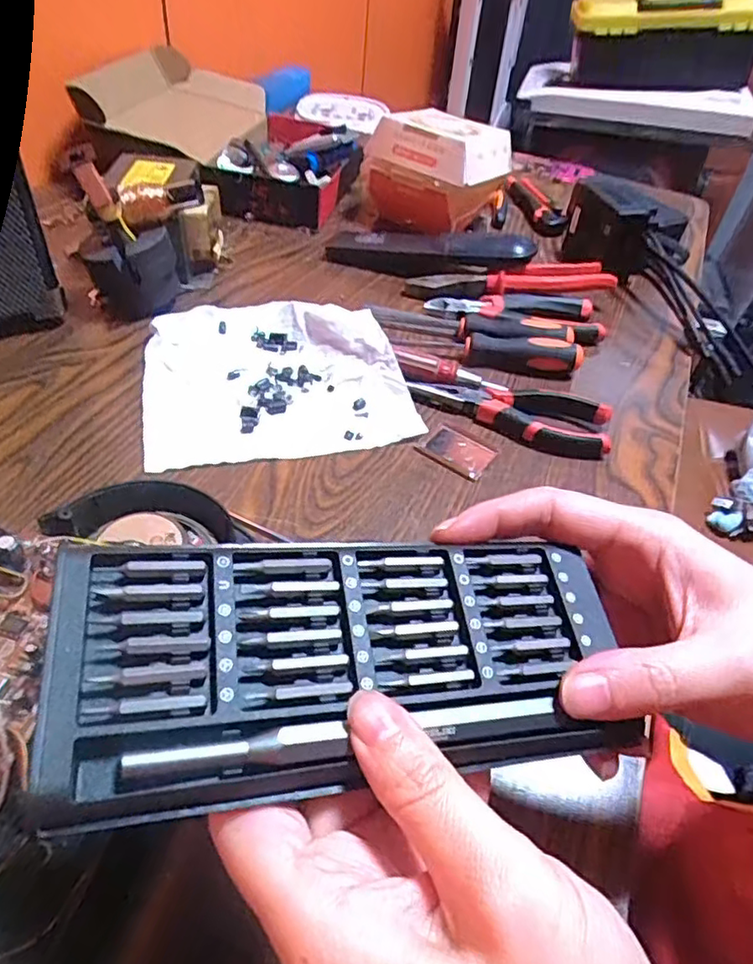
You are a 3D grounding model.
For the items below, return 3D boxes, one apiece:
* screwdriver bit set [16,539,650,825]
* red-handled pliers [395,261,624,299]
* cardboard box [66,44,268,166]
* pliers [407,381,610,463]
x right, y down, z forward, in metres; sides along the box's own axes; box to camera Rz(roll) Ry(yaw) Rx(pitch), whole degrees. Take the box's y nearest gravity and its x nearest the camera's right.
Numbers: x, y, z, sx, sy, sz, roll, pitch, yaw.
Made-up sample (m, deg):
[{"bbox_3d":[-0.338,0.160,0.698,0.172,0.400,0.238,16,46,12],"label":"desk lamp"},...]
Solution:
[{"bbox_3d":[-0.004,0.045,0.164,0.150,0.017,0.063,0,45,-20],"label":"screwdriver bit set"},{"bbox_3d":[0.127,-0.192,0.582,0.197,0.028,0.042,1,46,-7],"label":"red-handled pliers"},{"bbox_3d":[-0.251,-0.480,0.770,0.265,0.085,0.118,21,47,13],"label":"cardboard box"},{"bbox_3d":[0.099,-0.055,0.460,0.147,0.018,0.051,15,46,7],"label":"pliers"}]

